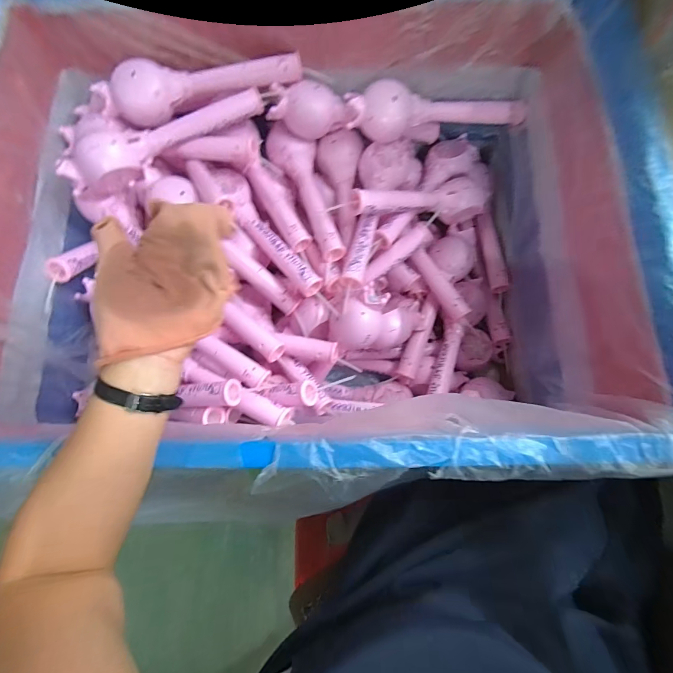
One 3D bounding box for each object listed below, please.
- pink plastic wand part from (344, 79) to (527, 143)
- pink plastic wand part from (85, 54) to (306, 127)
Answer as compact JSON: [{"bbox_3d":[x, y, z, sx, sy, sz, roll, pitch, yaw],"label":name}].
[{"bbox_3d":[0.175,-0.373,0.591,0.310,0.068,0.058,-5,76,-1],"label":"pink plastic wand part"},{"bbox_3d":[-0.210,-0.381,0.551,0.308,0.056,0.060,-7,77,-2],"label":"pink plastic wand part"}]

